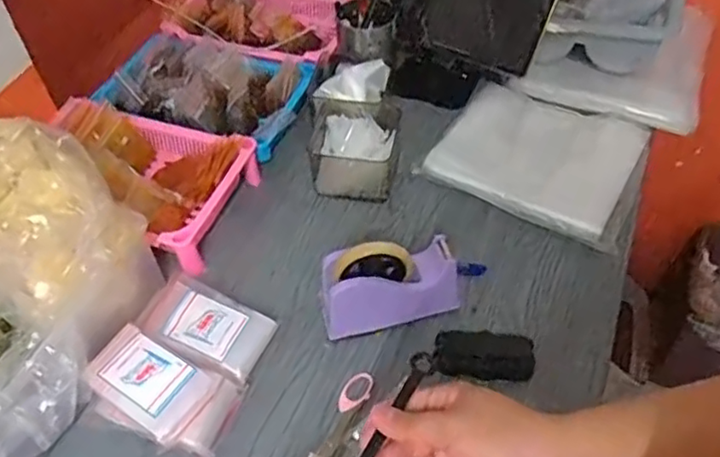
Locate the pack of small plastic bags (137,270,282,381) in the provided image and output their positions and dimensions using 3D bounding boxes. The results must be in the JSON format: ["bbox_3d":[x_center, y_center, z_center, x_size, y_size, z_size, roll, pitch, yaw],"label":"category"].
[{"bbox_3d":[-0.170,0.110,0.716,0.137,0.019,0.081,21,54,18],"label":"pack of small plastic bags"}]

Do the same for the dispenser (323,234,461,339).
[{"bbox_3d":[0.035,0.061,0.715,0.149,0.097,0.067,-10,50,-6],"label":"dispenser"}]

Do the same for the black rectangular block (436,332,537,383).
[{"bbox_3d":[0.140,0.143,0.714,0.108,0.029,0.045,4,50,5],"label":"black rectangular block"}]

